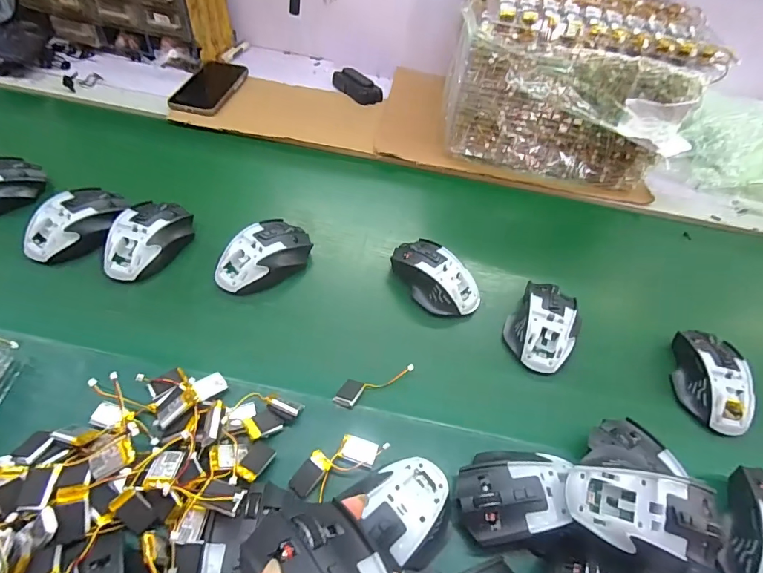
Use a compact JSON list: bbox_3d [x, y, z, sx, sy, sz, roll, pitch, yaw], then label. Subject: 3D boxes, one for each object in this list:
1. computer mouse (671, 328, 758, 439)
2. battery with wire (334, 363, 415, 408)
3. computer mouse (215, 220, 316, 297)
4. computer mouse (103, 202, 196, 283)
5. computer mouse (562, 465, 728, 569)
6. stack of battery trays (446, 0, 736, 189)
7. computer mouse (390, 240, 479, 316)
[{"bbox_3d":[0.351,0.095,0.452,0.066,0.036,0.107,16,52,7],"label":"computer mouse"},{"bbox_3d":[-0.009,0.093,0.417,0.084,0.015,0.024,-27,59,-24],"label":"battery with wire"},{"bbox_3d":[-0.136,-0.038,0.490,0.061,0.033,0.111,34,56,20],"label":"computer mouse"},{"bbox_3d":[-0.265,-0.059,0.488,0.067,0.036,0.118,21,53,11],"label":"computer mouse"},{"bbox_3d":[0.196,0.167,0.321,0.103,0.047,0.063,13,72,28],"label":"computer mouse"},{"bbox_3d":[0.275,-0.331,0.646,0.310,0.184,0.287,9,51,1],"label":"stack of battery trays"},{"bbox_3d":[0.062,-0.014,0.500,0.063,0.039,0.113,-32,61,-27],"label":"computer mouse"}]

